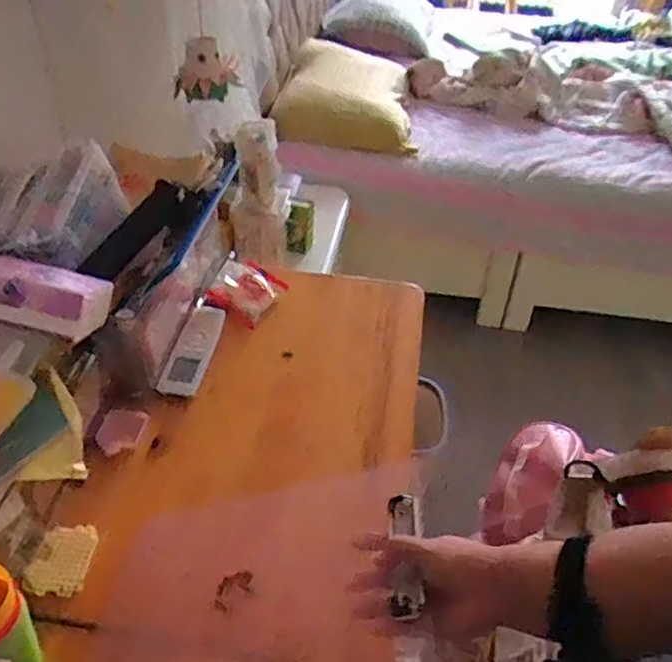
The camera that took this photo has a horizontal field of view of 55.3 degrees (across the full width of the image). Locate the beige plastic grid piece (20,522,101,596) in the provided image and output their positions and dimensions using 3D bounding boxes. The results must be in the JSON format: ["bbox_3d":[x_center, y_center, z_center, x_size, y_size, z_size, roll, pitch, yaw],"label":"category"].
[{"bbox_3d":[-0.275,0.227,0.644,0.059,0.004,0.074,3,40,0],"label":"beige plastic grid piece"}]

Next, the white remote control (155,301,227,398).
[{"bbox_3d":[-0.191,0.022,0.870,0.051,0.013,0.167,18,45,-5],"label":"white remote control"}]

